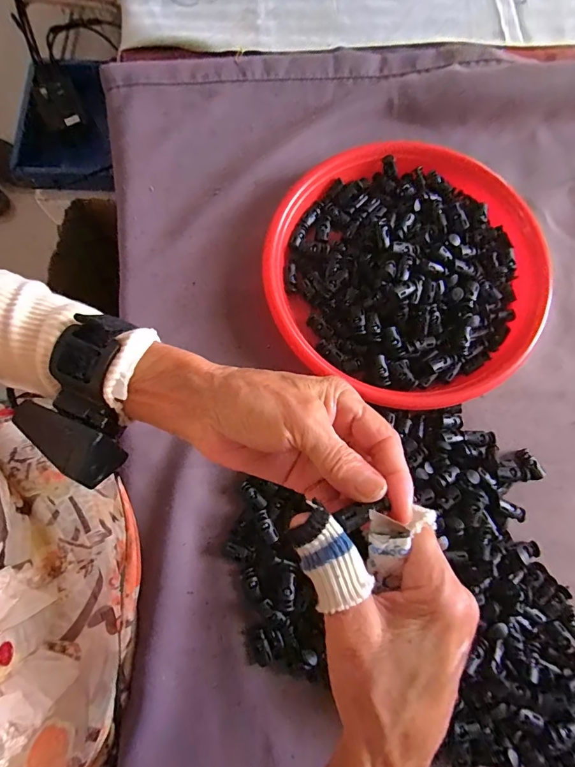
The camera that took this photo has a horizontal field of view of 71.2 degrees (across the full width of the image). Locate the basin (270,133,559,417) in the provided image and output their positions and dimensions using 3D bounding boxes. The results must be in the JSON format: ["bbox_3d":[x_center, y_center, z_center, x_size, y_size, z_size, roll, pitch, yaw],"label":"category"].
[{"bbox_3d":[0.113,-0.110,0.377,0.245,0.034,0.250,0,78,-1],"label":"basin"}]

